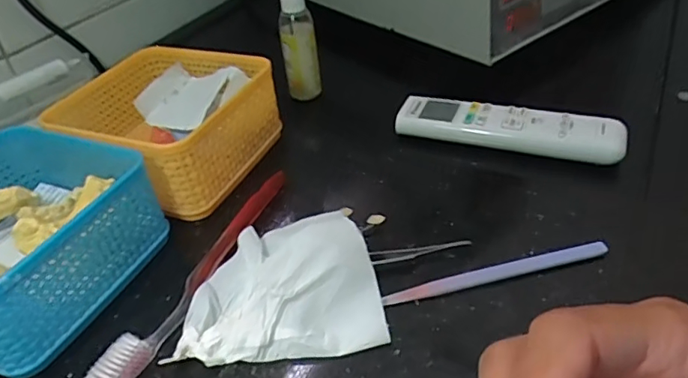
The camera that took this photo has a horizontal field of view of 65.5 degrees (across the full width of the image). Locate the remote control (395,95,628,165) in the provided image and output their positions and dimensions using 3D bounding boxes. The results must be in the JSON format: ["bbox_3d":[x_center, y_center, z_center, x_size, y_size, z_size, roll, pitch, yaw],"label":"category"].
[{"bbox_3d":[0.135,-0.052,0.442,0.176,0.023,0.038,11,42,20],"label":"remote control"}]

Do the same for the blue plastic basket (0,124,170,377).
[{"bbox_3d":[-0.197,0.028,0.326,0.130,0.064,0.127,13,42,22],"label":"blue plastic basket"}]

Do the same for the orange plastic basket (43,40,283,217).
[{"bbox_3d":[-0.134,-0.049,0.413,0.129,0.064,0.133,12,42,21],"label":"orange plastic basket"}]

